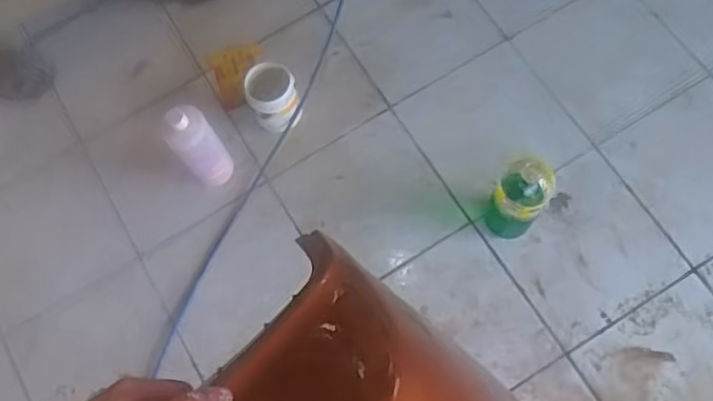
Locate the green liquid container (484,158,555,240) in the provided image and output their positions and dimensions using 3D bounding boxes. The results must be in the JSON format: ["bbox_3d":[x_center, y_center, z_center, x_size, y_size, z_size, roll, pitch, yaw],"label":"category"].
[{"bbox_3d":[0.280,0.011,1.135,0.082,0.260,0.092,-43,78,-15],"label":"green liquid container"}]

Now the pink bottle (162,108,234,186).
[{"bbox_3d":[-0.287,-0.097,1.155,0.078,0.245,0.077,-44,74,-10],"label":"pink bottle"}]

